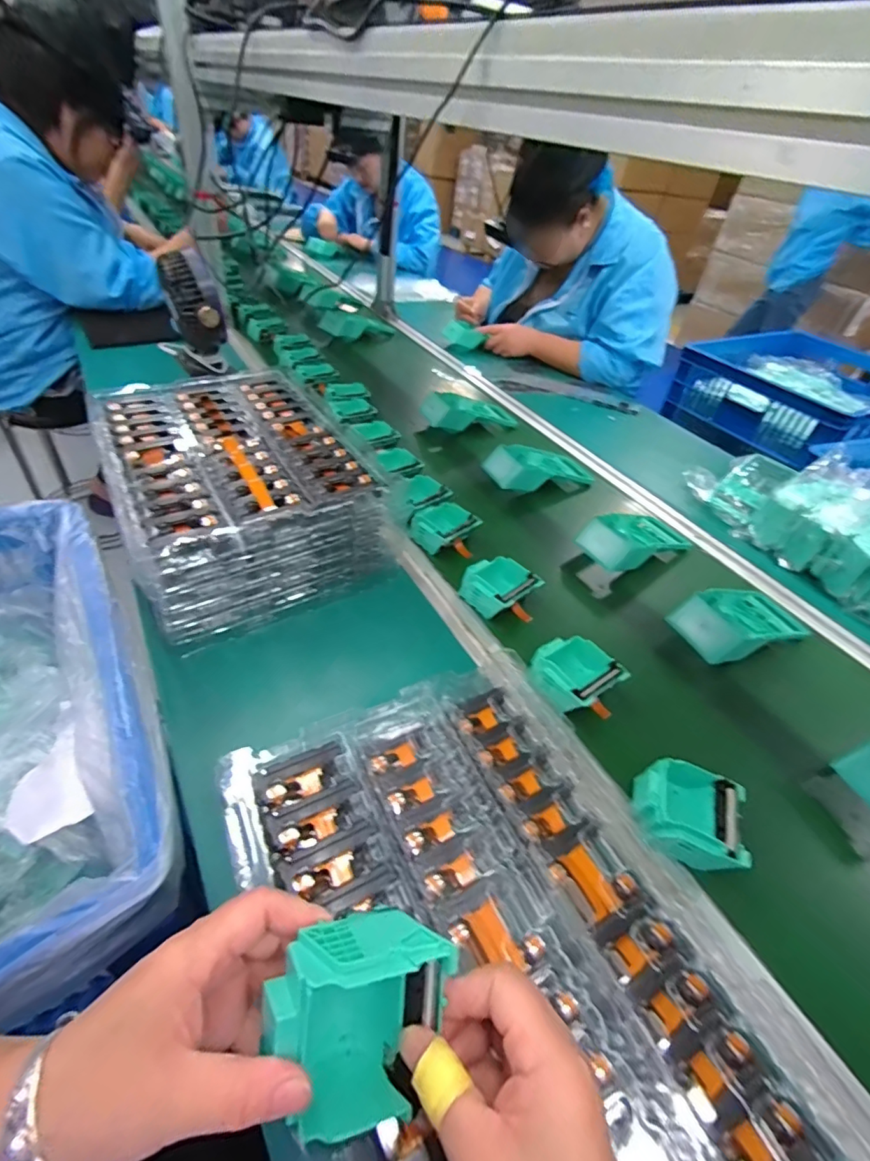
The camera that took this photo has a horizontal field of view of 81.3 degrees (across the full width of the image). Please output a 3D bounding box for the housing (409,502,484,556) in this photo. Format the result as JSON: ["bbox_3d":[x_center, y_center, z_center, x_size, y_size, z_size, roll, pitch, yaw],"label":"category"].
[{"bbox_3d":[0.011,-0.077,0.703,0.075,0.031,0.070,-27,53,-32],"label":"housing"}]

